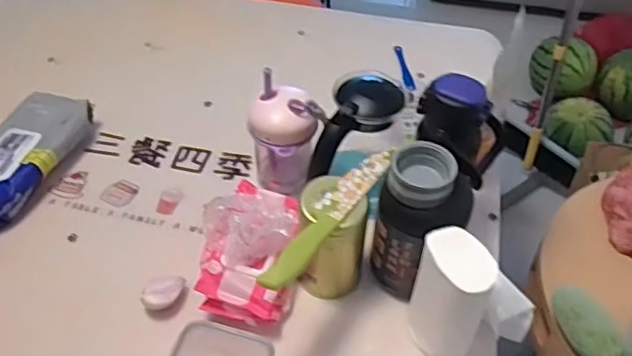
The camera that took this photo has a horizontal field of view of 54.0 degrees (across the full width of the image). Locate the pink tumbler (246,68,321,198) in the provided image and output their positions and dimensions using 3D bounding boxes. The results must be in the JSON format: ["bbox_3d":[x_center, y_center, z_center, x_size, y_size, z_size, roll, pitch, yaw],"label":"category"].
[{"bbox_3d":[-0.043,-0.047,0.869,0.096,0.163,0.093,1,49,-1],"label":"pink tumbler"}]

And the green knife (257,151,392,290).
[{"bbox_3d":[0.018,0.038,0.694,0.031,0.028,0.243,26,53,20],"label":"green knife"}]

